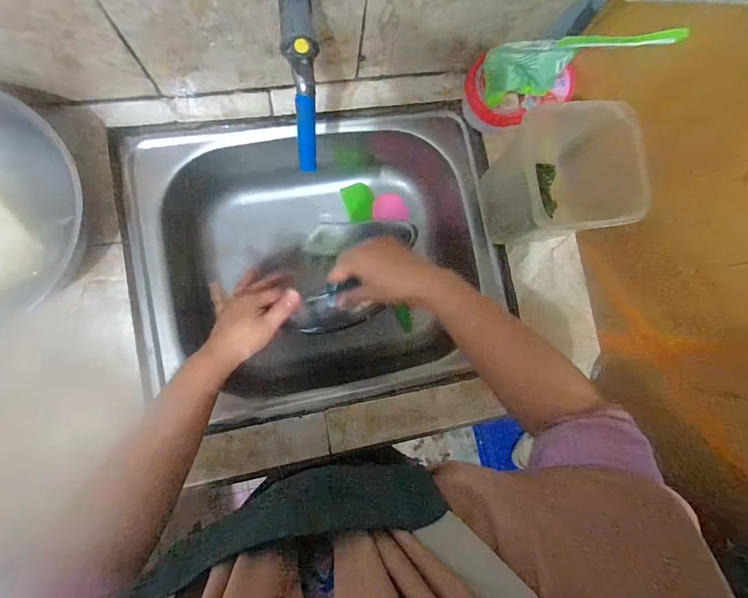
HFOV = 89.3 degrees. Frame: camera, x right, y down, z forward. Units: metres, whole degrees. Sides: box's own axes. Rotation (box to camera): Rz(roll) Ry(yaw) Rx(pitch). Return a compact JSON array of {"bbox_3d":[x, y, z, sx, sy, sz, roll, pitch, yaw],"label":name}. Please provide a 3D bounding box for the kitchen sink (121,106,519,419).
[{"bbox_3d":[-0.074,-0.057,0.577,0.479,0.151,0.392,-12,87,-9],"label":"kitchen sink"}]

